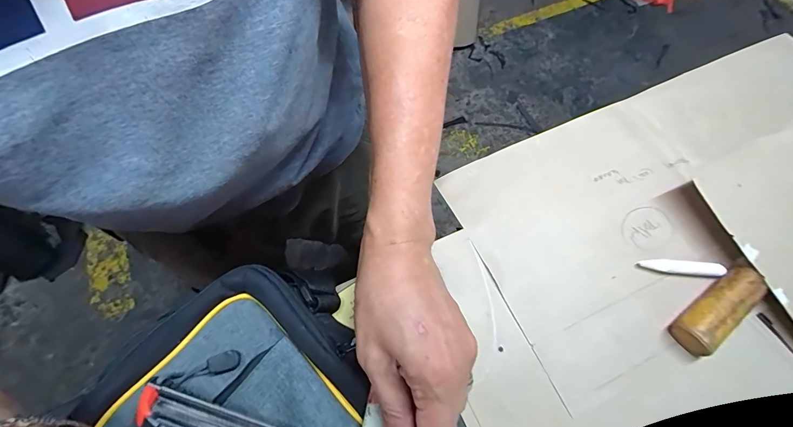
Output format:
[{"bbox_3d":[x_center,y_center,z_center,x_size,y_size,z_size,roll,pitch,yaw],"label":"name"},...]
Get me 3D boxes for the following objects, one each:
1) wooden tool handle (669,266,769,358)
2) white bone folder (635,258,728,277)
[{"bbox_3d":[0.259,0.076,0.294,0.080,0.022,0.028,-34,69,-14],"label":"wooden tool handle"},{"bbox_3d":[0.244,0.045,0.314,0.069,0.005,0.011,5,65,3],"label":"white bone folder"}]

